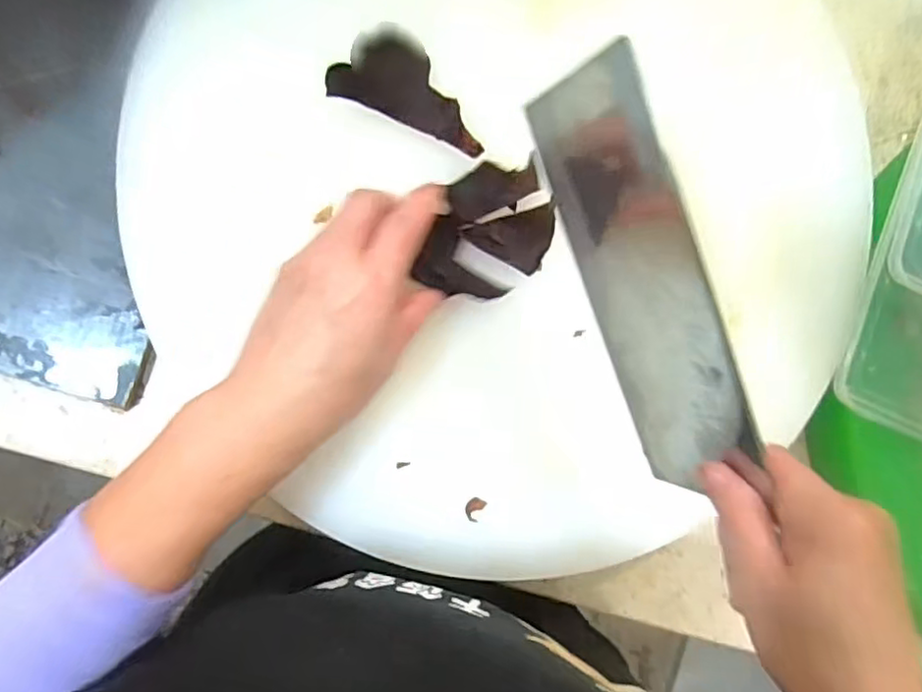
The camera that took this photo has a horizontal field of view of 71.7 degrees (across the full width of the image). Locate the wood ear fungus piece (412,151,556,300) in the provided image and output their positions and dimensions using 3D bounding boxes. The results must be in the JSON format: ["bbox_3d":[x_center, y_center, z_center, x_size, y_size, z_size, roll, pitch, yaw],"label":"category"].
[{"bbox_3d":[0.019,-0.064,0.349,0.062,0.013,0.081,21,86,-7],"label":"wood ear fungus piece"}]

